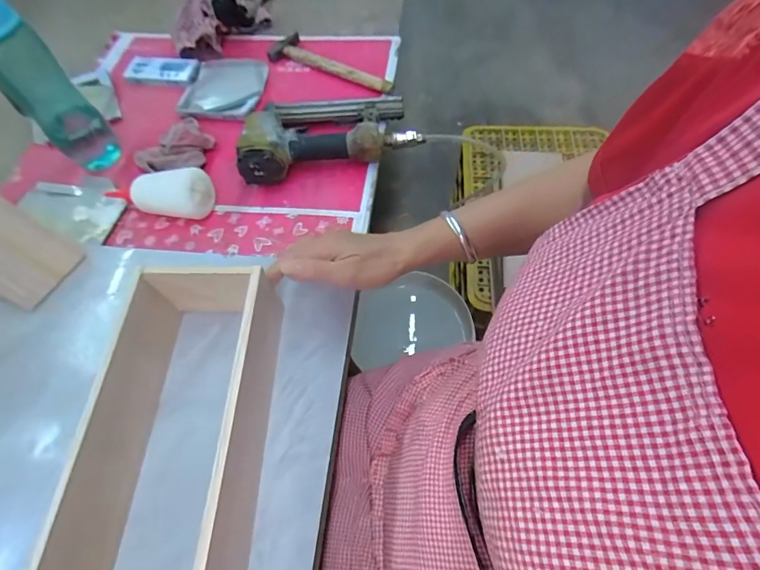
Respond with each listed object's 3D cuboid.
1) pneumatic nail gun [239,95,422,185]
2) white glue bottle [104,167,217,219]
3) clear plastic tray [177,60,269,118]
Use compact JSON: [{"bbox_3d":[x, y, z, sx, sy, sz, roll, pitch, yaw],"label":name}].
[{"bbox_3d":[-0.075,-0.224,0.581,0.241,0.070,0.137,-10,60,-2],"label":"pneumatic nail gun"},{"bbox_3d":[-0.305,-0.122,0.544,0.159,0.059,0.052,1,60,4],"label":"white glue bottle"},{"bbox_3d":[-0.263,-0.326,0.675,0.134,0.034,0.115,-3,60,2],"label":"clear plastic tray"}]

